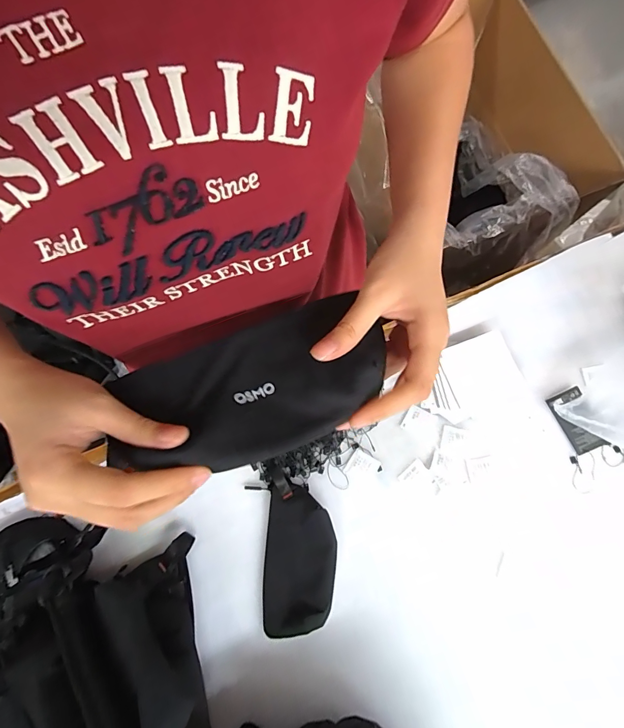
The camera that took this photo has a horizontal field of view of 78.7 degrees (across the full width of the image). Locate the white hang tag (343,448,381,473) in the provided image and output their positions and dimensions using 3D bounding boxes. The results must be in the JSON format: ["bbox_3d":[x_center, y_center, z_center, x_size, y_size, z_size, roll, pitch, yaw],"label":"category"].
[{"bbox_3d":[0.072,0.146,0.542,0.039,0.004,0.038,33,80,5],"label":"white hang tag"}]

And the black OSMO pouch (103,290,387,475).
[{"bbox_3d":[-0.038,0.012,0.241,0.161,0.025,0.091,-22,61,-7],"label":"black OSMO pouch"}]

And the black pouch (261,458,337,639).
[{"bbox_3d":[-0.019,0.243,0.509,0.093,0.038,0.206,0,79,-1],"label":"black pouch"}]

